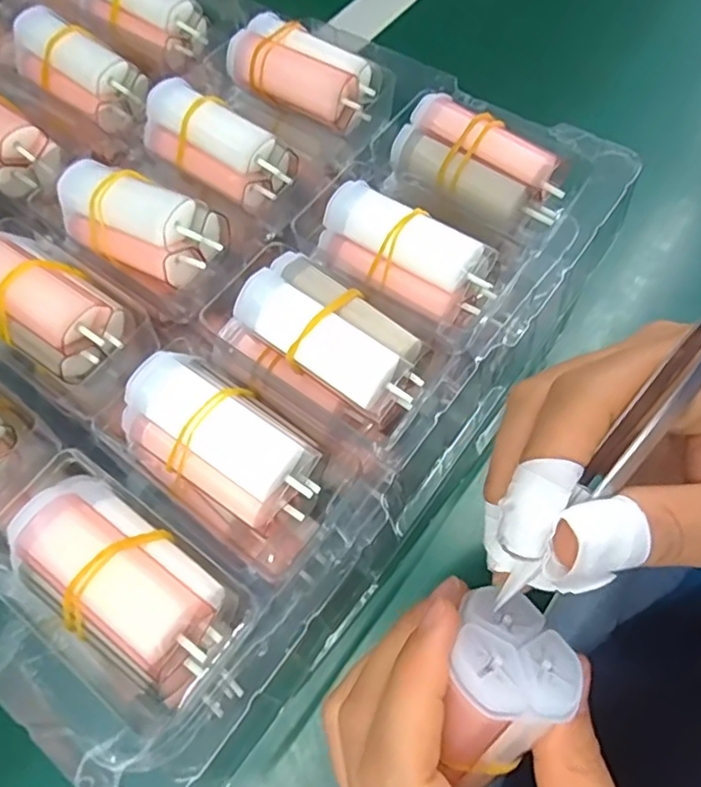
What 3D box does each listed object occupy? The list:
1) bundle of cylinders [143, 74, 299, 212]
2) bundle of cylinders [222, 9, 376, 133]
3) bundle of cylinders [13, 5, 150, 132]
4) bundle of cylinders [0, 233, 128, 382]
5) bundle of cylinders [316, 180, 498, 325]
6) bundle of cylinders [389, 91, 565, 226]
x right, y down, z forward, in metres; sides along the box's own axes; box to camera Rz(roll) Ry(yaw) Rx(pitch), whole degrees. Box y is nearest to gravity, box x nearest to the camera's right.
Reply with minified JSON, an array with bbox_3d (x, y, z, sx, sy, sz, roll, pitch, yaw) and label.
[{"bbox_3d":[-0.059,-0.107,0.260,0.067,0.023,0.031,30,69,16],"label":"bundle of cylinders"},{"bbox_3d":[-0.023,-0.146,0.275,0.066,0.021,0.034,35,70,18],"label":"bundle of cylinders"},{"bbox_3d":[-0.130,-0.154,0.288,0.066,0.025,0.029,35,70,18],"label":"bundle of cylinders"},{"bbox_3d":[-0.118,-0.035,0.228,0.066,0.023,0.036,34,70,18],"label":"bundle of cylinders"},{"bbox_3d":[0.020,-0.053,0.227,0.067,0.021,0.026,31,69,17],"label":"bundle of cylinders"},{"bbox_3d":[0.051,-0.092,0.244,0.068,0.022,0.030,35,70,18],"label":"bundle of cylinders"}]

